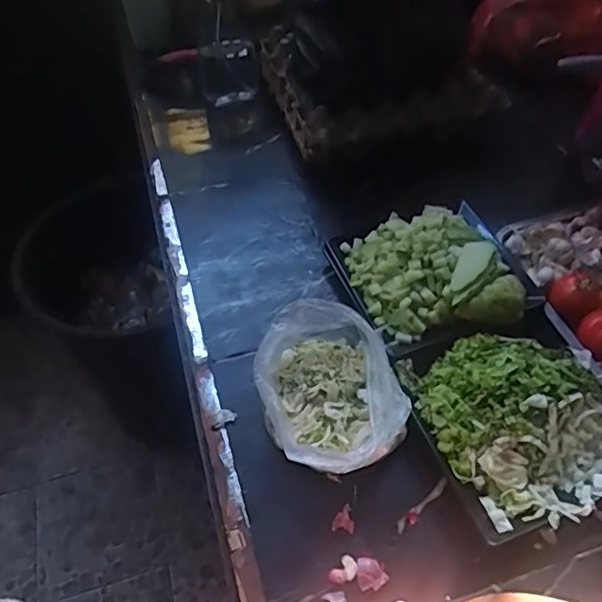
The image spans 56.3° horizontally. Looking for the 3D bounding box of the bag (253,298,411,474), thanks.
[{"bbox_3d":[0.026,0.087,0.556,0.127,0.073,0.165,-16,52,-8],"label":"bag"}]

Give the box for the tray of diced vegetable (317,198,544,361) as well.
[{"bbox_3d":[0.153,-0.038,0.656,0.196,0.056,0.188,-16,52,-8],"label":"tray of diced vegetable"}]

